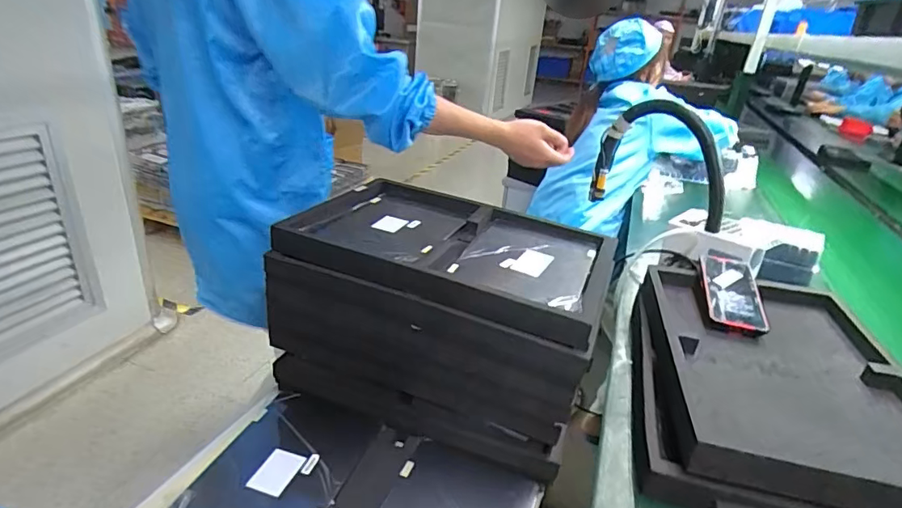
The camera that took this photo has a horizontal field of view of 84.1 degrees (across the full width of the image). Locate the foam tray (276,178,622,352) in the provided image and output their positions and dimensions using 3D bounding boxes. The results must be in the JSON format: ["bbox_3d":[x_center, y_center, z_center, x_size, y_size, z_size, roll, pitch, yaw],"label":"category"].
[{"bbox_3d":[0.007,-0.008,0.710,0.414,0.056,0.299,14,27,17],"label":"foam tray"}]

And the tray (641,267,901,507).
[{"bbox_3d":[0.427,0.142,0.656,0.303,0.040,0.422,11,26,11],"label":"tray"}]

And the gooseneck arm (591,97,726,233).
[{"bbox_3d":[0.410,-0.174,0.980,0.065,0.231,0.267,-18,34,-40],"label":"gooseneck arm"}]

